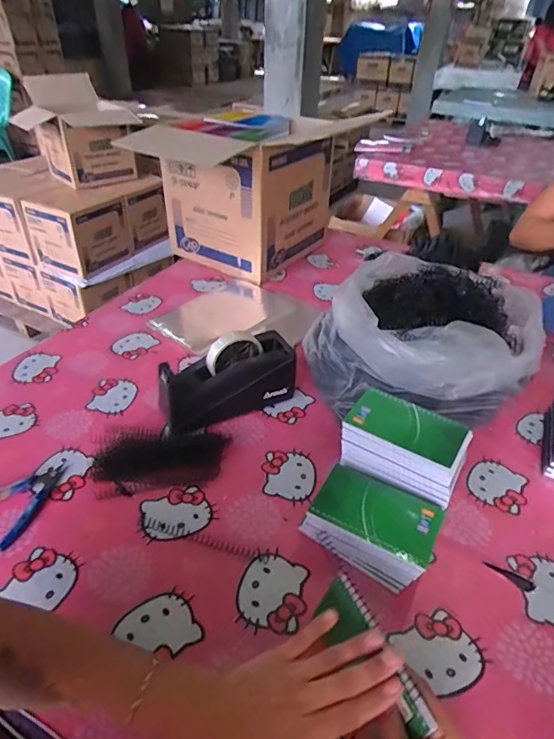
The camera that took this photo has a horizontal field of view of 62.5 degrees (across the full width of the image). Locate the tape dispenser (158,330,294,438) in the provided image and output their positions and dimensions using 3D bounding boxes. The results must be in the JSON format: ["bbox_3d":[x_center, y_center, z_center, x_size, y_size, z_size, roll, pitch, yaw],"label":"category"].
[{"bbox_3d":[-0.074,0.013,0.676,0.204,0.113,0.073,-17,41,-23],"label":"tape dispenser"}]

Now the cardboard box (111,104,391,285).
[{"bbox_3d":[-0.053,-0.414,1.094,0.289,0.292,0.335,29,44,31],"label":"cardboard box"}]

